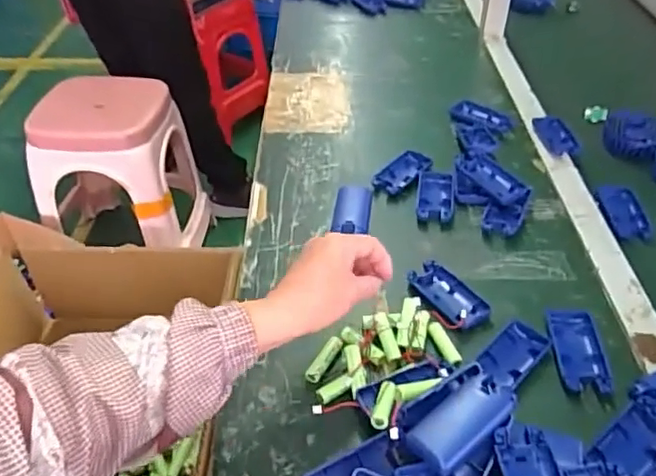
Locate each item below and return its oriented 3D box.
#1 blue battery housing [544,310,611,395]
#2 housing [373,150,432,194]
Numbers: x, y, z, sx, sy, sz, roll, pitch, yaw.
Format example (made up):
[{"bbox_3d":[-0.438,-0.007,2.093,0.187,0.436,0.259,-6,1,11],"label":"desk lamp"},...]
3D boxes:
[{"bbox_3d":[0.233,0.106,0.555,0.045,0.013,0.091,5,41,6],"label":"blue battery housing"},{"bbox_3d":[0.097,-0.084,0.768,0.040,0.014,0.086,29,49,30],"label":"housing"}]

